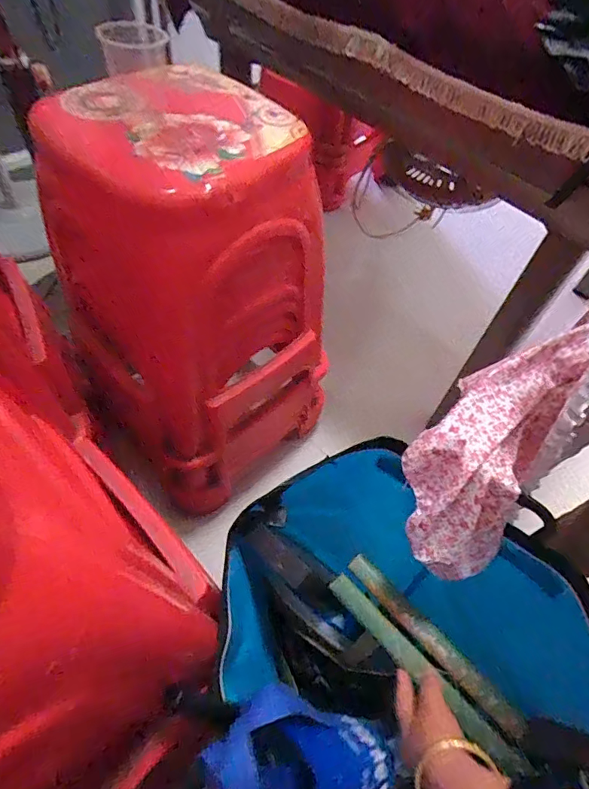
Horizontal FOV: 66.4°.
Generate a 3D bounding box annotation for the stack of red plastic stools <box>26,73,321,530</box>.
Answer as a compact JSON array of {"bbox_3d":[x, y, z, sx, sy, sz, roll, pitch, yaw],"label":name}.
[{"bbox_3d":[-0.160,-0.126,0.755,0.372,0.595,0.318,-39,68,-25],"label":"stack of red plastic stools"}]

